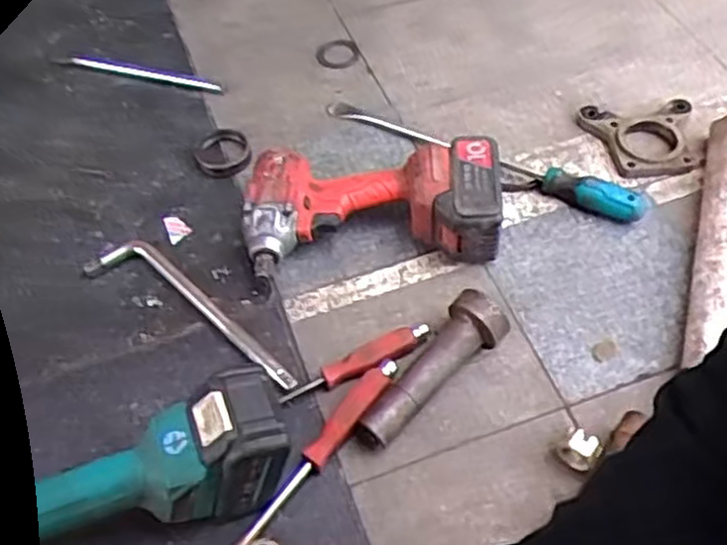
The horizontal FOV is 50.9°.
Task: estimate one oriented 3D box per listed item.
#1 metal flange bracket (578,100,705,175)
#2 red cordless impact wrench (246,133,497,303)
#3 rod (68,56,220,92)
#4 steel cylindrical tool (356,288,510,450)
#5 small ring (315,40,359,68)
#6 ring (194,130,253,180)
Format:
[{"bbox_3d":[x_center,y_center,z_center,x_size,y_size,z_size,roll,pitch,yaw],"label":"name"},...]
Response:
[{"bbox_3d":[0.304,-0.147,0.836,0.122,0.015,0.108,-1,54,1],"label":"metal flange bracket"},{"bbox_3d":[0.008,-0.062,0.748,0.242,0.078,0.141,0,54,1],"label":"red cordless impact wrench"},{"bbox_3d":[-0.261,-0.235,0.908,0.195,0.015,0.017,15,56,13],"label":"rod"},{"bbox_3d":[0.052,0.079,0.654,0.154,0.056,0.052,-35,60,-21],"label":"steel cylindrical tool"},{"bbox_3d":[-0.032,-0.270,0.949,0.052,0.008,0.058,-4,54,-2],"label":"small ring"},{"bbox_3d":[-0.154,-0.130,0.838,0.061,0.007,0.064,-1,54,1],"label":"ring"}]

